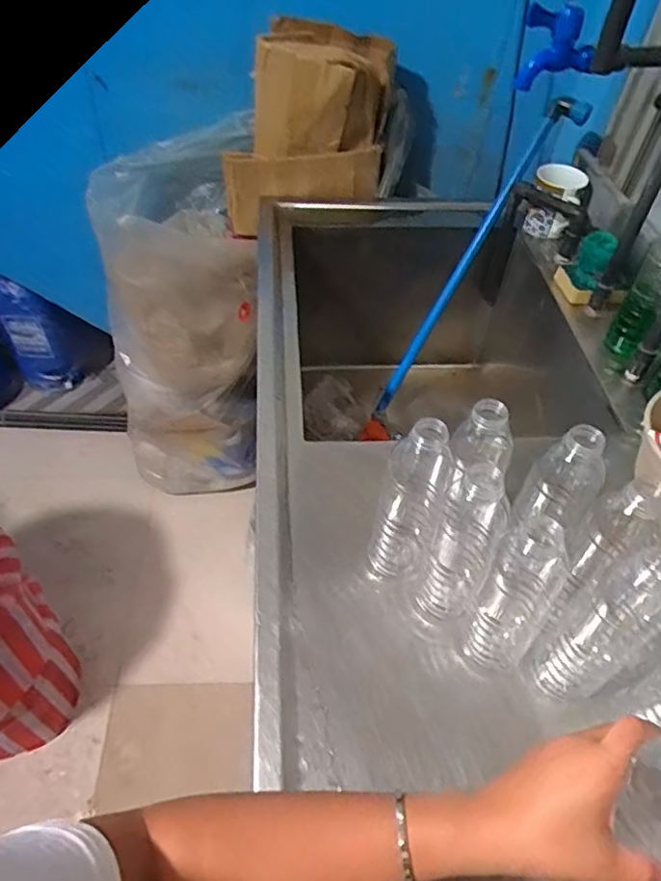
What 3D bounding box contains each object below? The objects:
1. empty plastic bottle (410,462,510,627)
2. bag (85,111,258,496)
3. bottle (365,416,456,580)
[{"bbox_3d":[0.119,0.098,0.529,0.059,0.207,0.055,26,53,17],"label":"empty plastic bottle"},{"bbox_3d":[-0.353,-0.246,1.431,0.345,0.854,0.427,-4,51,-8],"label":"bag"},{"bbox_3d":[0.079,0.059,0.558,0.059,0.203,0.061,18,51,10],"label":"bottle"}]

